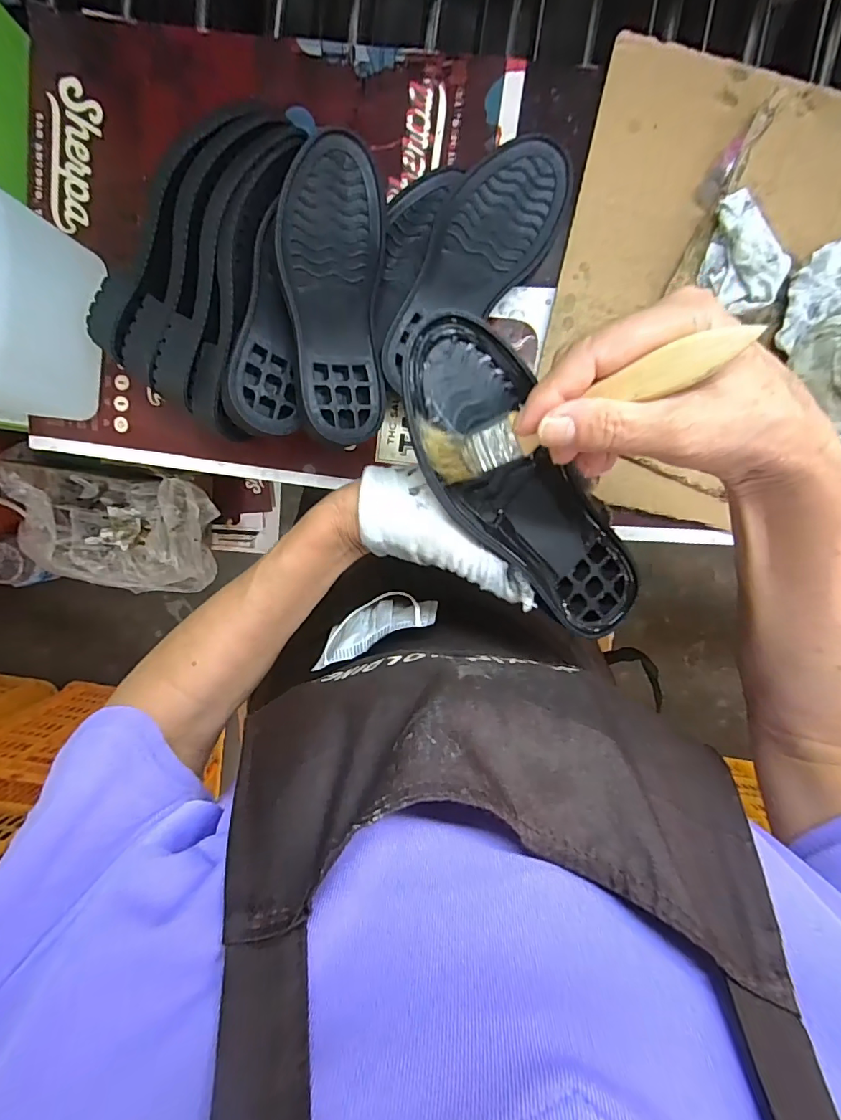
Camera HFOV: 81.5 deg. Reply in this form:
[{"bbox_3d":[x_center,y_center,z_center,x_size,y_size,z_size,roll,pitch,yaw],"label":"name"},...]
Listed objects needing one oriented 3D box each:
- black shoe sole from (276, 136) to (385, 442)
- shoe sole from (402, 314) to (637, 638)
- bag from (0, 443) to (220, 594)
[{"bbox_3d":[-0.066,-0.187,0.343,0.078,0.030,0.202,3,88,-29],"label":"black shoe sole"},{"bbox_3d":[0.058,-0.034,0.272,0.071,0.020,0.200,-36,108,6],"label":"shoe sole"},{"bbox_3d":[-0.603,-0.064,1.005,0.401,0.146,0.243,13,98,1],"label":"bag"}]

